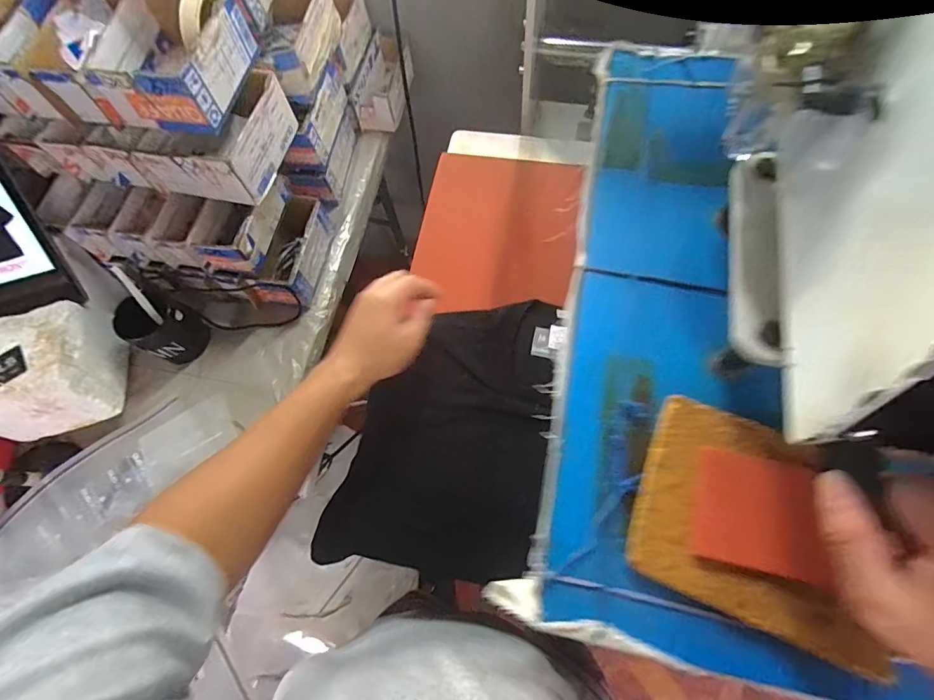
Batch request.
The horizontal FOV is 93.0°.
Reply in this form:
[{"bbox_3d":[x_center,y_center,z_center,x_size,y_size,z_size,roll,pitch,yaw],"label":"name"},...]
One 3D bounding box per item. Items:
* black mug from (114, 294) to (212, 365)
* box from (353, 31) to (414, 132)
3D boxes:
[{"bbox_3d":[-0.452,-0.031,0.662,0.089,0.088,0.085,21,70,11],"label":"black mug"},{"bbox_3d":[-0.146,-0.499,0.817,0.080,0.075,0.185,11,69,7],"label":"box"}]

